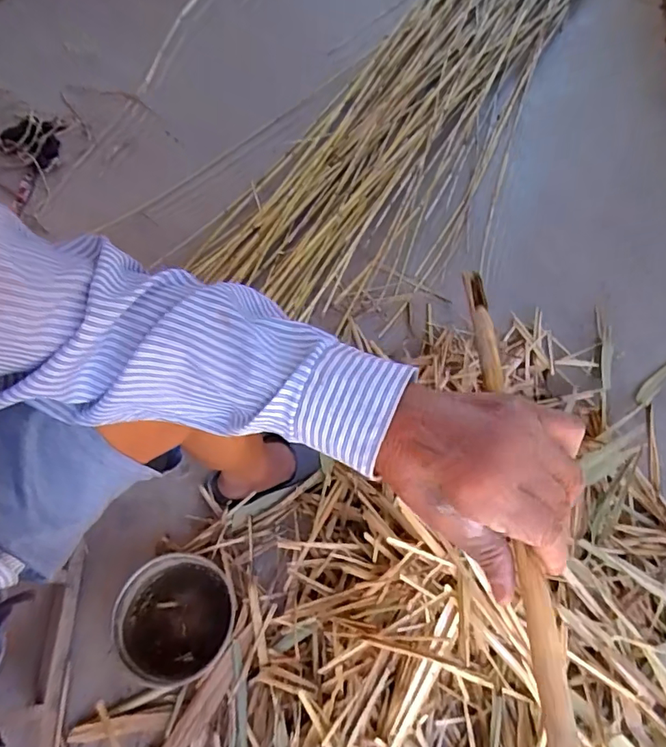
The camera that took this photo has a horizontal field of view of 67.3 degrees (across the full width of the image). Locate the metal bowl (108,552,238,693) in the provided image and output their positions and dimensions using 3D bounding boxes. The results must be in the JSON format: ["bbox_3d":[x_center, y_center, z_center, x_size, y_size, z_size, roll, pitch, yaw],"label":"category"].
[{"bbox_3d":[-0.222,0.346,0.703,0.149,0.053,0.161,2,62,-3],"label":"metal bowl"}]

